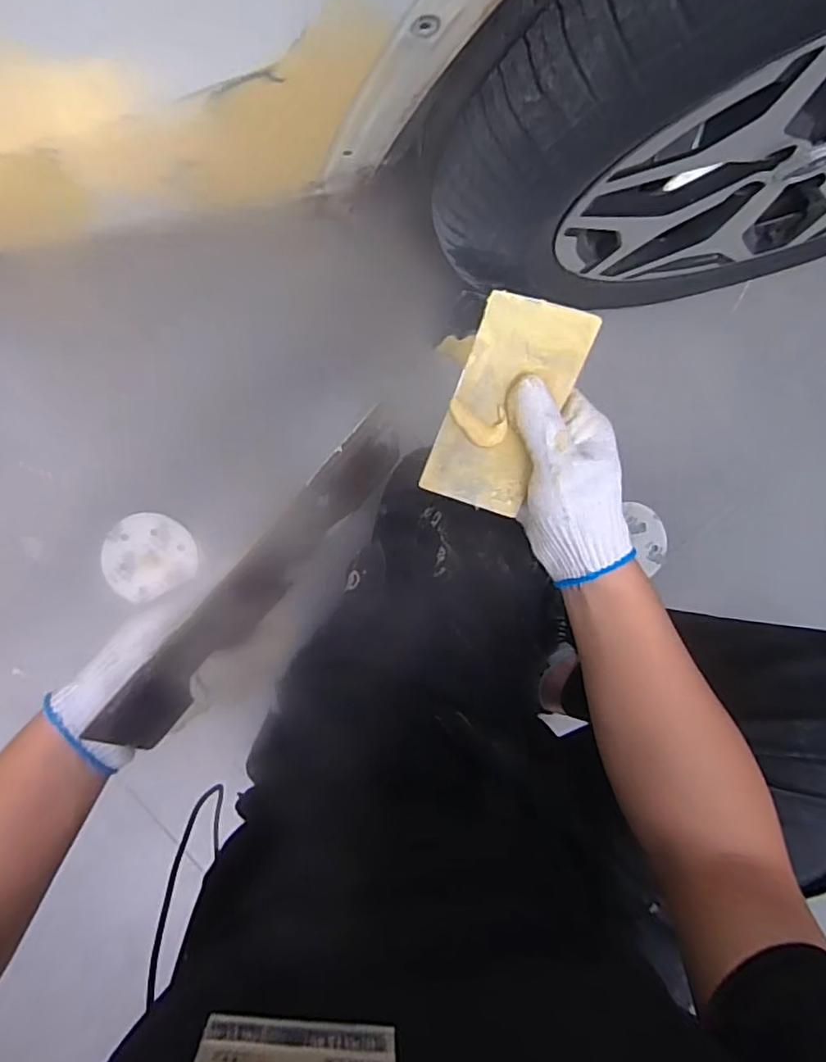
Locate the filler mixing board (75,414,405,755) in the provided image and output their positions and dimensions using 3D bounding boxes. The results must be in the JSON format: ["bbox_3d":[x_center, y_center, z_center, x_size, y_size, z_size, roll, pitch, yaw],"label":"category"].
[{"bbox_3d":[-0.092,0.026,0.389,0.005,0.077,0.257,33,71,18],"label":"filler mixing board"}]

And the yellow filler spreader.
[{"bbox_3d":[0.061,-0.080,0.387,0.070,0.008,0.135,18,103,-14],"label":"yellow filler spreader"}]

